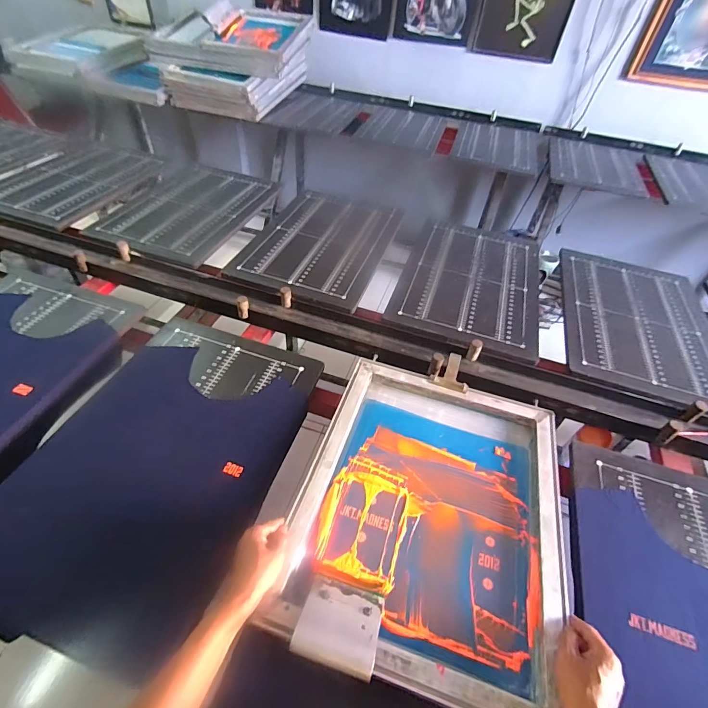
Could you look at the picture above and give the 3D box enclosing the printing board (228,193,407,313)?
[{"bbox_3d":[-0.092,-0.368,1.226,0.393,0.021,0.598,16,49,9],"label":"printing board"}]

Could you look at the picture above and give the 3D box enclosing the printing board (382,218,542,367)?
[{"bbox_3d":[0.355,-0.232,1.150,0.397,0.019,0.606,17,49,10],"label":"printing board"}]

